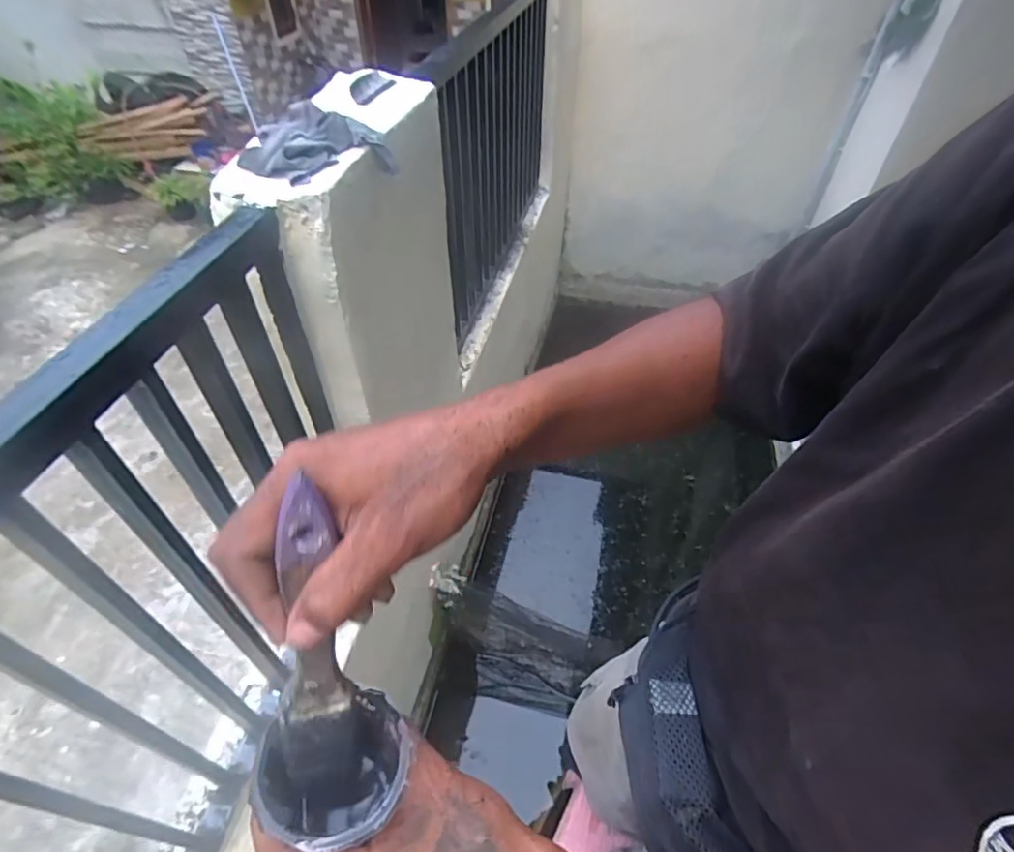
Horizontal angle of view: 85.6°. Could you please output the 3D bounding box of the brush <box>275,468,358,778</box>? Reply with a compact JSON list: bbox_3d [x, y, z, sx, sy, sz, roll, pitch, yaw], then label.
[{"bbox_3d":[-0.083,0.095,0.235,0.028,0.156,0.015,5,22,3],"label":"brush"}]

